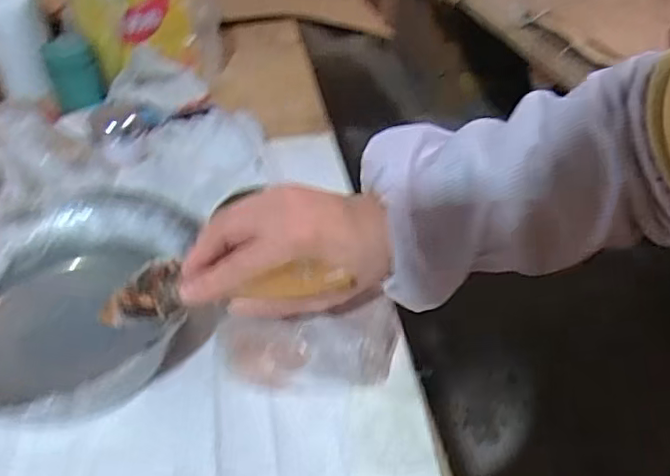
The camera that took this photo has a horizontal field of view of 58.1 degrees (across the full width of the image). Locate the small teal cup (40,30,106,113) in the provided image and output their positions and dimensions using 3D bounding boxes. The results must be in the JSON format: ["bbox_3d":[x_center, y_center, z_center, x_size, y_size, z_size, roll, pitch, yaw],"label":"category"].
[{"bbox_3d":[-0.338,-0.214,0.779,0.064,0.087,0.067,-21,43,-18],"label":"small teal cup"}]

